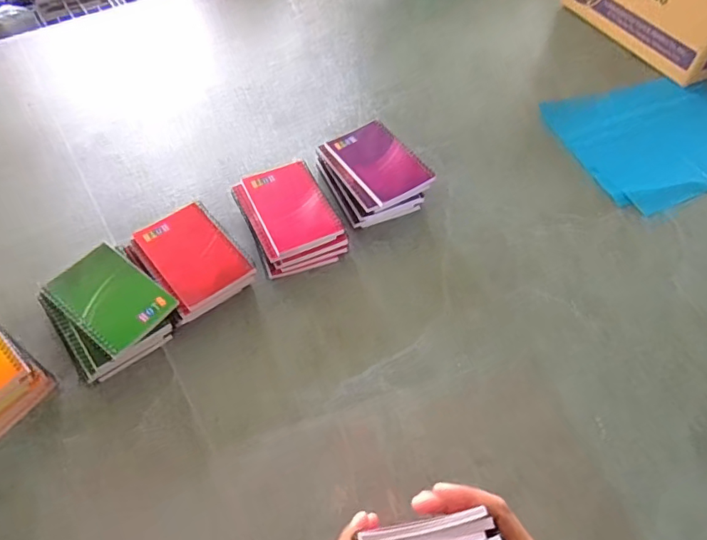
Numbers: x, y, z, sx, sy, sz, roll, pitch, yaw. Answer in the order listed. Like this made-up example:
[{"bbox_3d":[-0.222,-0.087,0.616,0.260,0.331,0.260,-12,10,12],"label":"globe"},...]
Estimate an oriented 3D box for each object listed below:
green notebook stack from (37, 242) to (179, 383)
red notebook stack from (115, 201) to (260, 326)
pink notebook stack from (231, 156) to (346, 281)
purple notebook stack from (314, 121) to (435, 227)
[{"bbox_3d":[-0.256,0.042,0.536,0.107,0.041,0.137,-37,60,-22],"label":"green notebook stack"},{"bbox_3d":[-0.179,-0.006,0.571,0.099,0.039,0.131,-34,58,-20],"label":"red notebook stack"},{"bbox_3d":[-0.075,-0.060,0.604,0.096,0.041,0.138,-23,55,-13],"label":"pink notebook stack"},{"bbox_3d":[0.025,-0.120,0.642,0.110,0.044,0.132,-22,55,-13],"label":"purple notebook stack"}]

